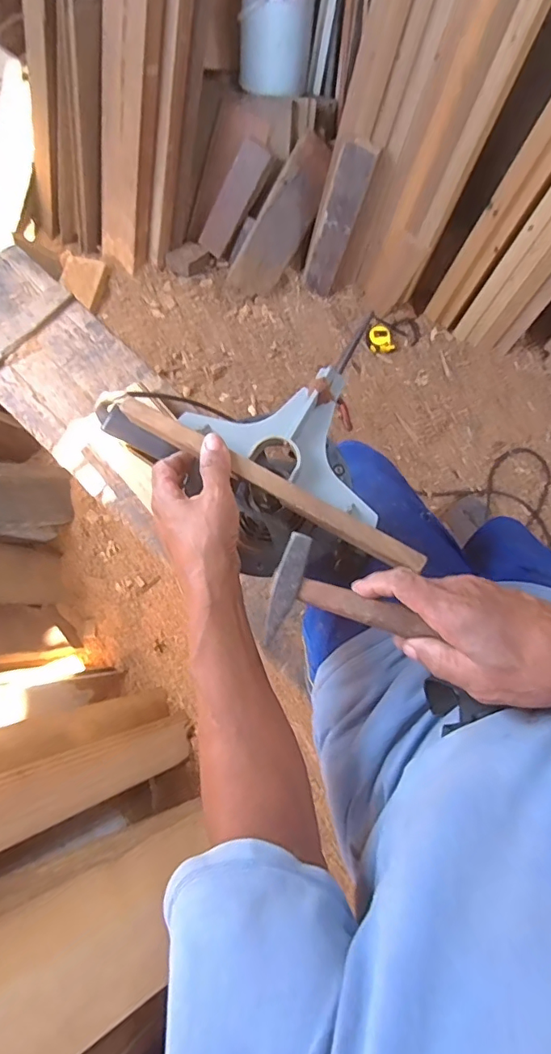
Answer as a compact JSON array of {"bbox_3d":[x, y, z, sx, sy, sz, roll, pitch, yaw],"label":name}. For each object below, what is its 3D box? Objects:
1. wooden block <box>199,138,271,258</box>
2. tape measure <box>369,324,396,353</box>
[{"bbox_3d":[-0.109,-0.836,1.298,0.085,0.018,0.271,38,125,-2],"label":"wooden block"},{"bbox_3d":[0.284,-0.507,1.359,0.065,0.028,0.070,-9,78,-2],"label":"tape measure"}]

